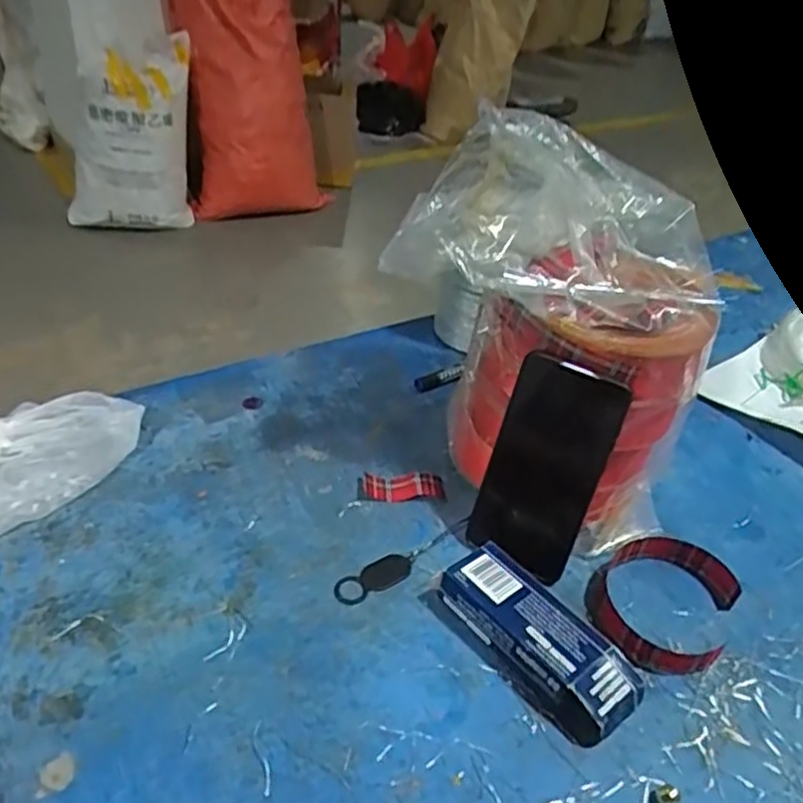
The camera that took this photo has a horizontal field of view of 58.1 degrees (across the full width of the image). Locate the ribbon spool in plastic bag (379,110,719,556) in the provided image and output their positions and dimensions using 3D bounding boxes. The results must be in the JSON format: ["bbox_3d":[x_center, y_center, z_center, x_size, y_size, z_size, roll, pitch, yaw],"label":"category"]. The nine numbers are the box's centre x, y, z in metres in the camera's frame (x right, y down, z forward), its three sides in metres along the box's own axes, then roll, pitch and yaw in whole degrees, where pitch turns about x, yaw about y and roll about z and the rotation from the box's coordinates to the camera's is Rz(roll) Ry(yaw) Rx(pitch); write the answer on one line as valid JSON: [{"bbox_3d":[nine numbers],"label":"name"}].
[{"bbox_3d":[0.130,-0.062,0.577,0.216,0.271,0.207,20,40,17],"label":"ribbon spool in plastic bag"}]

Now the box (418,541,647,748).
[{"bbox_3d":[0.088,0.155,0.485,0.057,0.036,0.144,-26,47,-34],"label":"box"}]

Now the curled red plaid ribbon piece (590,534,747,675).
[{"bbox_3d":[0.188,0.144,0.525,0.095,0.023,0.113,24,42,22],"label":"curled red plaid ribbon piece"}]

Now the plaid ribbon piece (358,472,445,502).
[{"bbox_3d":[0.000,0.072,0.602,0.071,0.005,0.030,1,38,-5],"label":"plaid ribbon piece"}]

